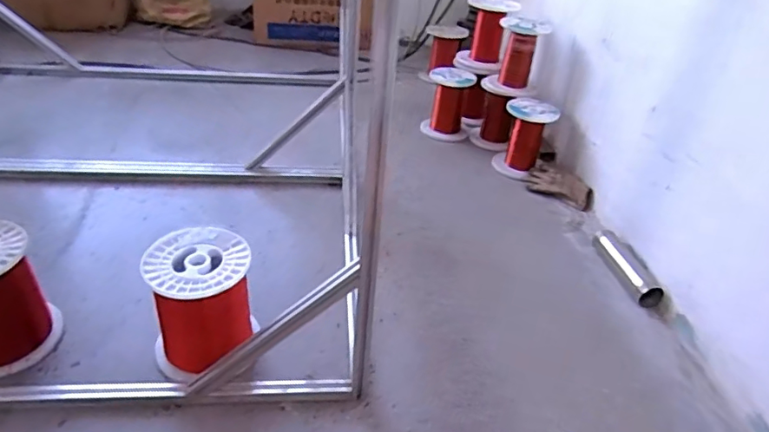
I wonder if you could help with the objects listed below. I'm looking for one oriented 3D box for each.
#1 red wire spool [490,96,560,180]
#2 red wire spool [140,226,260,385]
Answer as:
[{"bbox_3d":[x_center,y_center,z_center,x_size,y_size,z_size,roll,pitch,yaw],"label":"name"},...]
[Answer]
[{"bbox_3d":[0.484,-0.268,1.870,0.170,0.222,0.208,19,37,19],"label":"red wire spool"},{"bbox_3d":[-0.367,0.178,1.084,0.189,0.240,0.181,4,34,-3],"label":"red wire spool"}]

